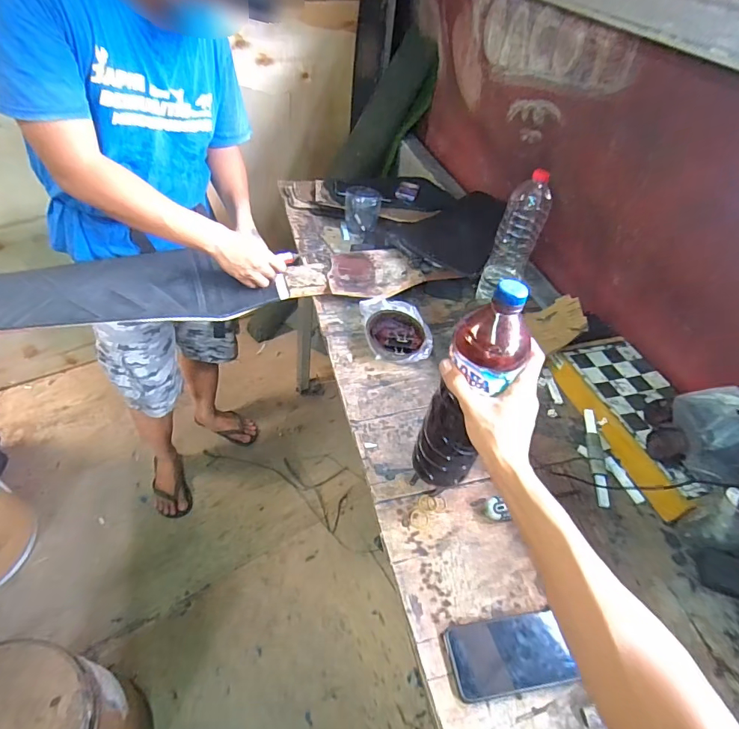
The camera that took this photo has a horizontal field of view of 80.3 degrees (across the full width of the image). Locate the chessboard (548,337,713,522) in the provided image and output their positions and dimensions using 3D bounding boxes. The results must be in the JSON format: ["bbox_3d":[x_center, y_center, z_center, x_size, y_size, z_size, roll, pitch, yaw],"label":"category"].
[{"bbox_3d":[0.504,0.098,0.823,0.195,0.052,0.356,-12,49,-16],"label":"chessboard"}]

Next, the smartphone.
[{"bbox_3d":[0.177,0.366,0.555,0.151,0.009,0.080,-4,47,-10],"label":"smartphone"}]

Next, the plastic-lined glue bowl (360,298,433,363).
[{"bbox_3d":[0.057,-0.076,0.924,0.140,0.049,0.152,-2,47,-8],"label":"plastic-lined glue bowl"}]

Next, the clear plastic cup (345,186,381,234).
[{"bbox_3d":[-0.020,-0.416,1.195,0.099,0.101,0.076,4,47,-2],"label":"clear plastic cup"}]

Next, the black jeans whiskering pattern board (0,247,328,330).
[{"bbox_3d":[-0.430,-0.173,0.932,0.673,0.050,0.244,-4,47,-10],"label":"black jeans whiskering pattern board"}]

